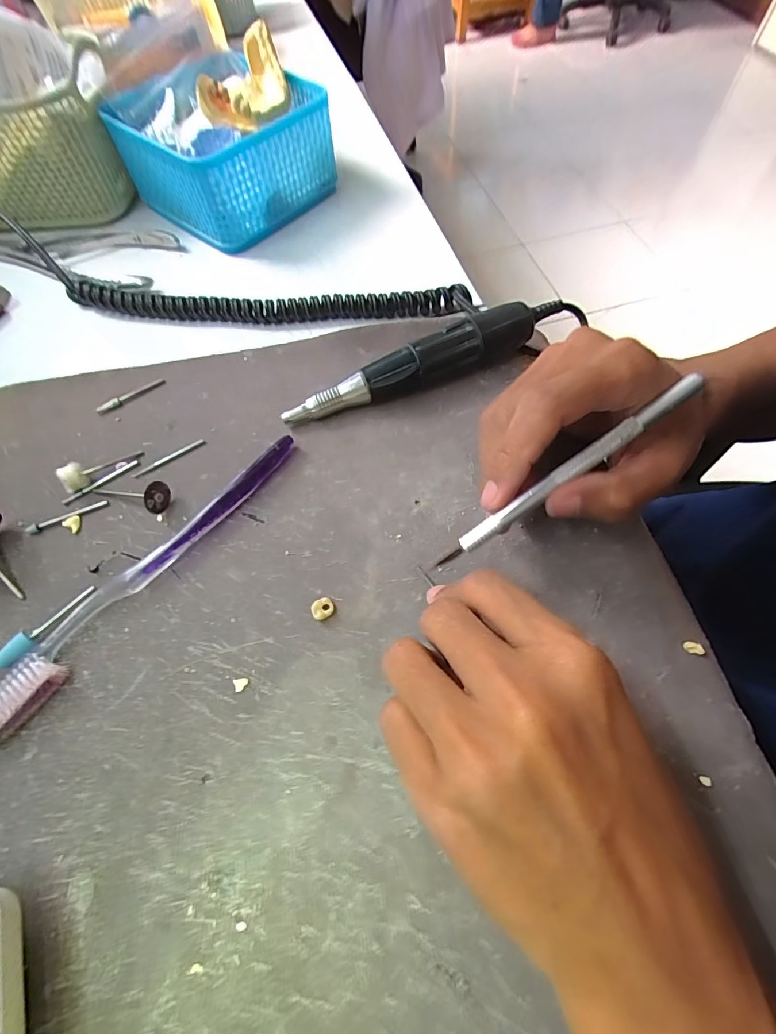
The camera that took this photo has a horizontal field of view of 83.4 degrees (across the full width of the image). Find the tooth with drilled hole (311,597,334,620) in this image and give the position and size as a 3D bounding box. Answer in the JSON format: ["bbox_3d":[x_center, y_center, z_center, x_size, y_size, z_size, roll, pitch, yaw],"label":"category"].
[{"bbox_3d":[-0.031,0.044,0.207,0.010,0.005,0.010,-1,63,3],"label":"tooth with drilled hole"}]

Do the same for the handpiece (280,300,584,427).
[{"bbox_3d":[0.031,-0.093,0.259,0.188,0.029,0.021,-22,64,-8],"label":"handpiece"}]

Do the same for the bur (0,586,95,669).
[{"bbox_3d":[-0.162,0.052,0.206,0.010,0.009,0.049,32,69,17],"label":"bur"}]

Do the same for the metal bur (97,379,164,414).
[{"bbox_3d":[-0.162,-0.077,0.274,0.043,0.004,0.006,-31,66,-12],"label":"metal bur"}]

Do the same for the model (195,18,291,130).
[{"bbox_3d":[-0.104,-0.325,0.327,0.060,0.041,0.066,-1,63,3],"label":"model"}]

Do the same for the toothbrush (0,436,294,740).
[{"bbox_3d":[-0.119,0.022,0.218,0.025,0.013,0.187,33,70,18],"label":"toothbrush"}]

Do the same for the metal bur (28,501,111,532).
[{"bbox_3d":[-0.175,-0.001,0.237,0.042,0.004,0.005,-24,65,-8],"label":"metal bur"}]

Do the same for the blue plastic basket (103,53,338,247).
[{"bbox_3d":[-0.127,-0.294,0.349,0.130,0.066,0.134,36,70,19],"label":"blue plastic basket"}]

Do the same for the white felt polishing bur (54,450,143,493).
[{"bbox_3d":[-0.163,-0.029,0.248,0.042,0.011,0.012,-31,65,-29],"label":"white felt polishing bur"}]

